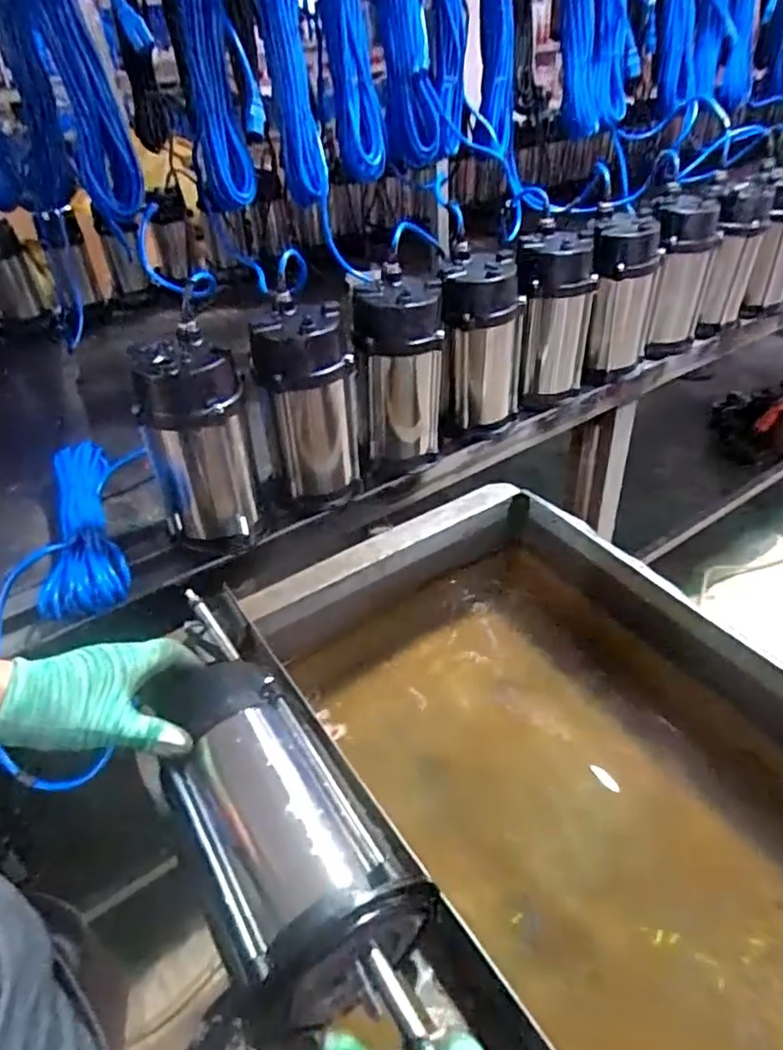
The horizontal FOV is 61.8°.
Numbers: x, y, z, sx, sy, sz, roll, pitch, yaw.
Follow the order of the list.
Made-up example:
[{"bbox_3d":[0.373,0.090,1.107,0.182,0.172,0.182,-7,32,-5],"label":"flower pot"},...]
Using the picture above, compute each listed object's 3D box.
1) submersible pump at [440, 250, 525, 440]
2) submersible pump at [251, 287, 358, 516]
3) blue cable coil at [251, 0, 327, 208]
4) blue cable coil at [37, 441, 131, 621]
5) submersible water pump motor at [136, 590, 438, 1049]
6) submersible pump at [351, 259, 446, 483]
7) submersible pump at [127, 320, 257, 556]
[{"bbox_3d":[0.134,-0.266,0.990,0.115,0.249,0.100,-3,39,2],"label":"submersible pump"},{"bbox_3d":[-0.101,-0.147,0.885,0.114,0.275,0.114,-5,39,-1],"label":"submersible pump"},{"bbox_3d":[-0.151,-0.661,0.958,0.076,0.389,0.141,-11,62,-5],"label":"blue cable coil"},{"bbox_3d":[-0.423,-0.008,0.874,0.105,0.064,0.352,-18,41,-16],"label":"blue cable coil"},{"bbox_3d":[-0.090,0.217,0.488,0.117,0.102,0.300,-26,50,-21],"label":"submersible water pump motor"},{"bbox_3d":[0.016,-0.210,0.941,0.122,0.262,0.132,-2,39,4],"label":"submersible pump"},{"bbox_3d":[-0.236,-0.100,0.812,0.129,0.248,0.123,-13,39,-10],"label":"submersible pump"}]

